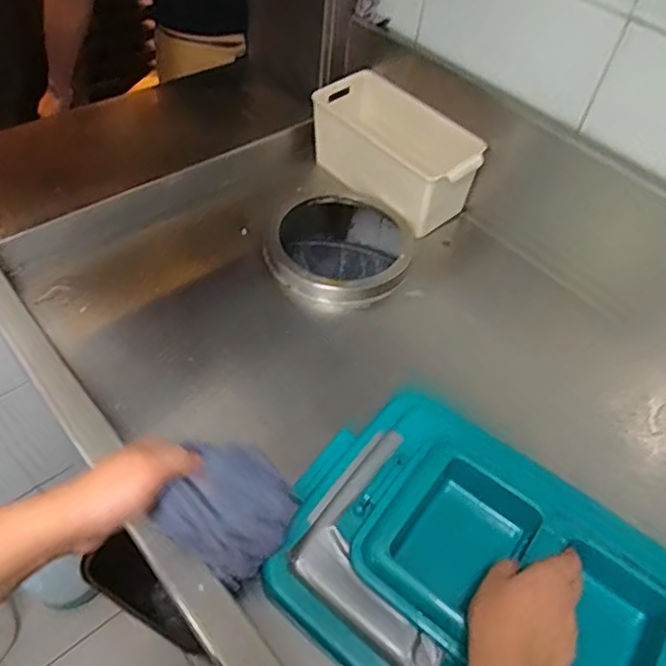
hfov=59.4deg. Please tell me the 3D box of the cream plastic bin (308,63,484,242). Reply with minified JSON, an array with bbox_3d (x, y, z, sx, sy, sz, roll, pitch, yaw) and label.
[{"bbox_3d":[0.097,-0.279,0.951,0.142,0.145,0.286,-25,57,-25],"label":"cream plastic bin"}]

